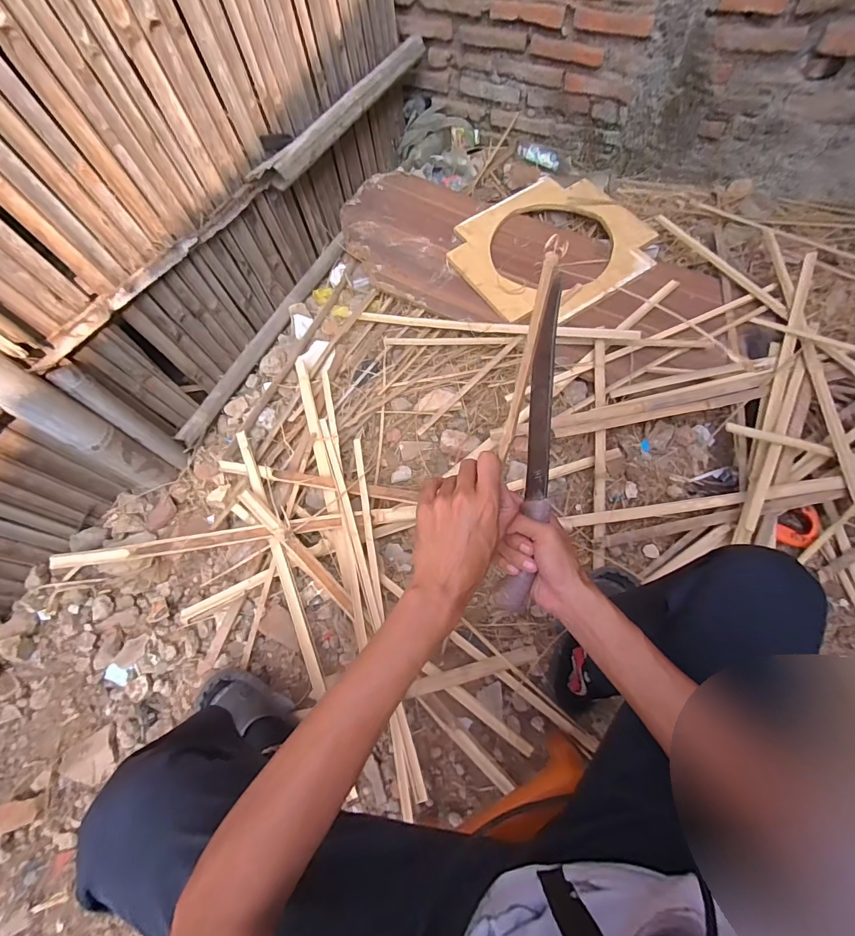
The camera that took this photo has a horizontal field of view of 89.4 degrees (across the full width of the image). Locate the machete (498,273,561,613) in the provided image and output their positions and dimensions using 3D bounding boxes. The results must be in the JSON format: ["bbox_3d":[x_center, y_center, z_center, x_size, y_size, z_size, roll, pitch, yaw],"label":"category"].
[{"bbox_3d":[0.130,-0.034,0.506,0.038,0.023,0.388,8,80,7],"label":"machete"}]

